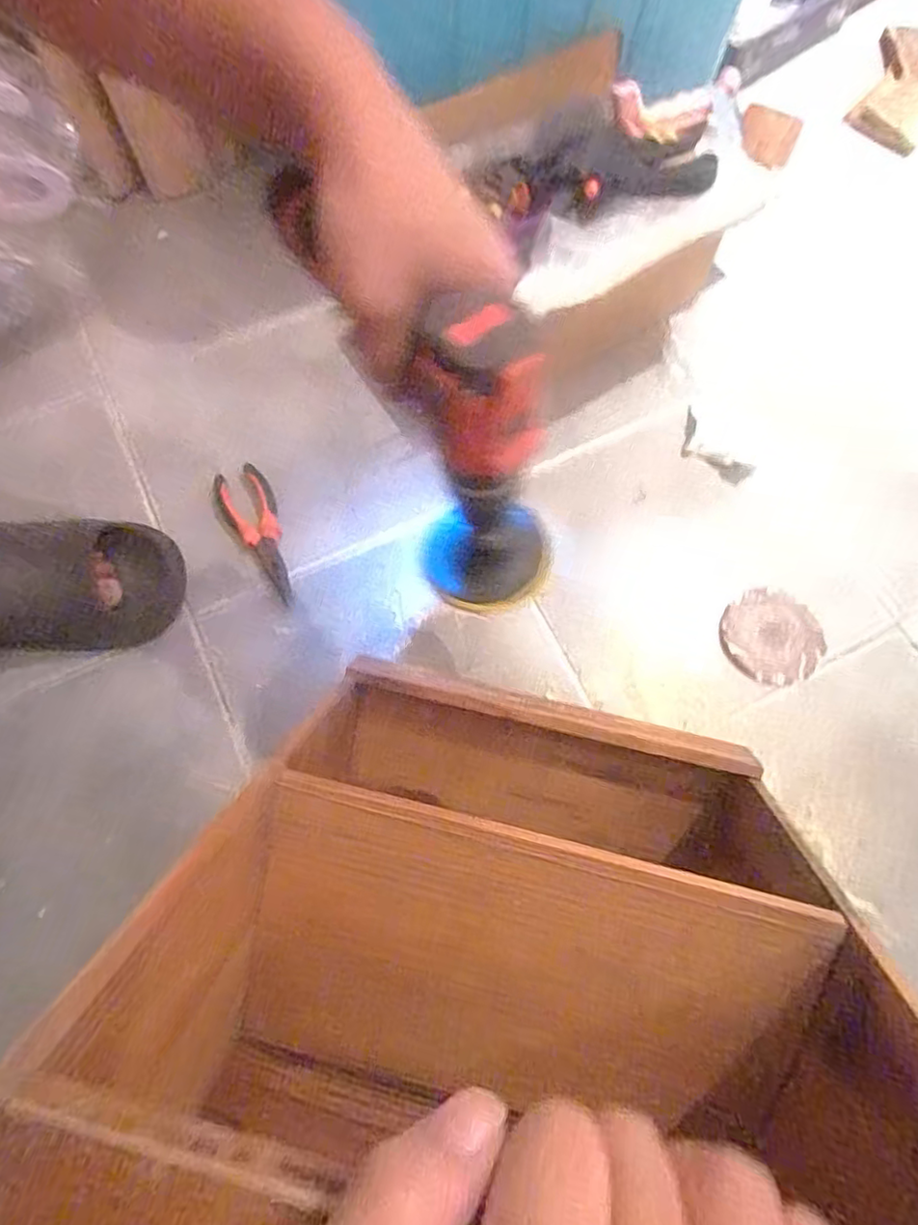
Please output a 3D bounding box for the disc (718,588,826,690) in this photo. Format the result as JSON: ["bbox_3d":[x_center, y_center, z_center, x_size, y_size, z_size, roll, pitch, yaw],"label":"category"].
[{"bbox_3d":[0.291,0.023,0.577,0.088,0.005,0.088,0,72,0],"label":"disc"}]

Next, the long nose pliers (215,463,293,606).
[{"bbox_3d":[-0.195,-0.078,0.607,0.055,0.014,0.154,-27,74,-8],"label":"long nose pliers"}]

